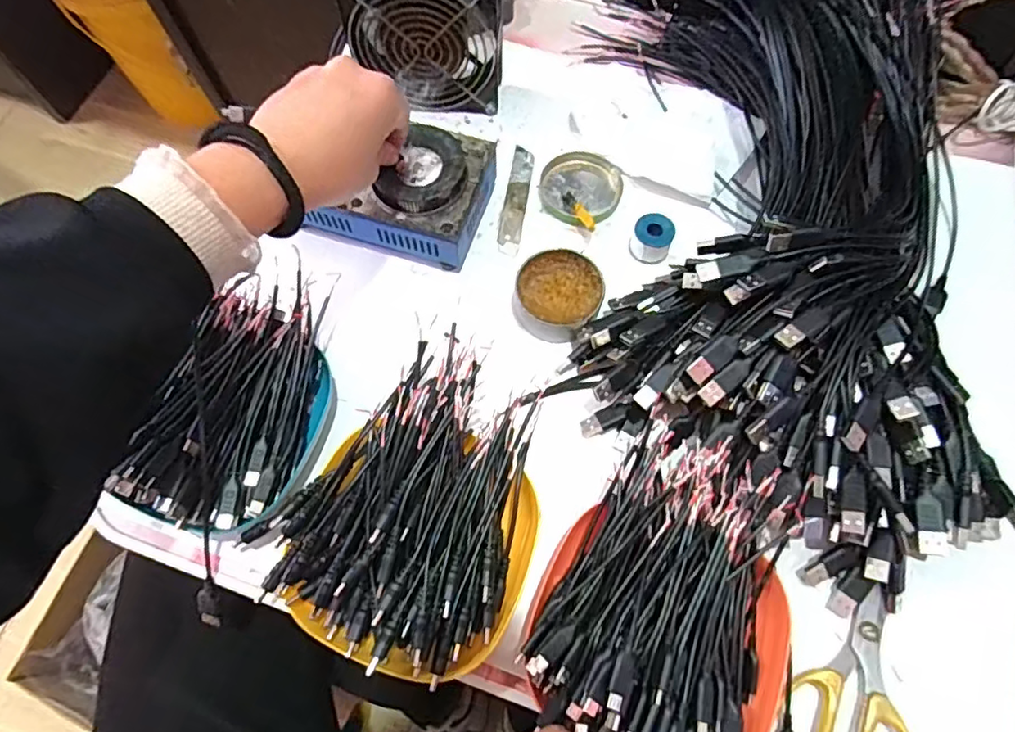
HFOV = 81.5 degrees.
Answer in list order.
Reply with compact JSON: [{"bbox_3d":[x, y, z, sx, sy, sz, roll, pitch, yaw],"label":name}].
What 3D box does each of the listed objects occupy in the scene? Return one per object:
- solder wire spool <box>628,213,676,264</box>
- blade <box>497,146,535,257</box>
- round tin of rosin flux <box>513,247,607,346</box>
[{"bbox_3d":[0.110,-0.097,0.451,0.030,0.022,0.030,0,69,1],"label":"solder wire spool"},{"bbox_3d":[0.008,-0.137,0.480,0.019,0.004,0.102,9,70,4],"label":"blade"},{"bbox_3d":[0.038,-0.053,0.434,0.062,0.026,0.063,0,69,1],"label":"round tin of rosin flux"}]

